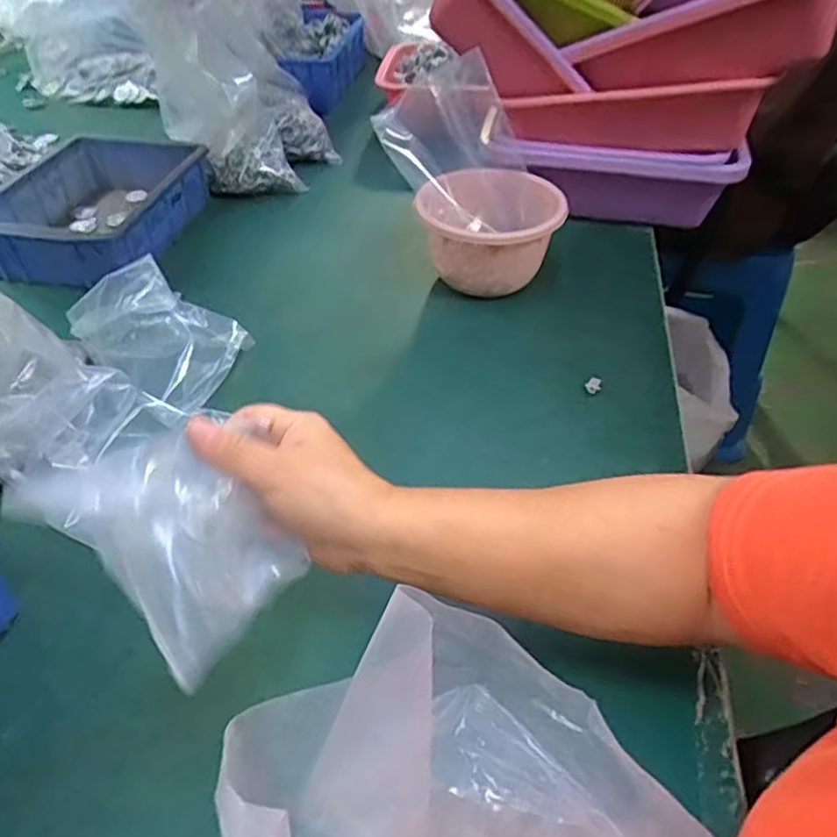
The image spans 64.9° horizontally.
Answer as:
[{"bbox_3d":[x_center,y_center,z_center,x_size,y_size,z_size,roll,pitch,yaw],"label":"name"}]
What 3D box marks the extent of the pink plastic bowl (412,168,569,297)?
[{"bbox_3d":[0.071,-0.191,0.687,0.140,0.095,0.143,0,44,0],"label":"pink plastic bowl"}]

